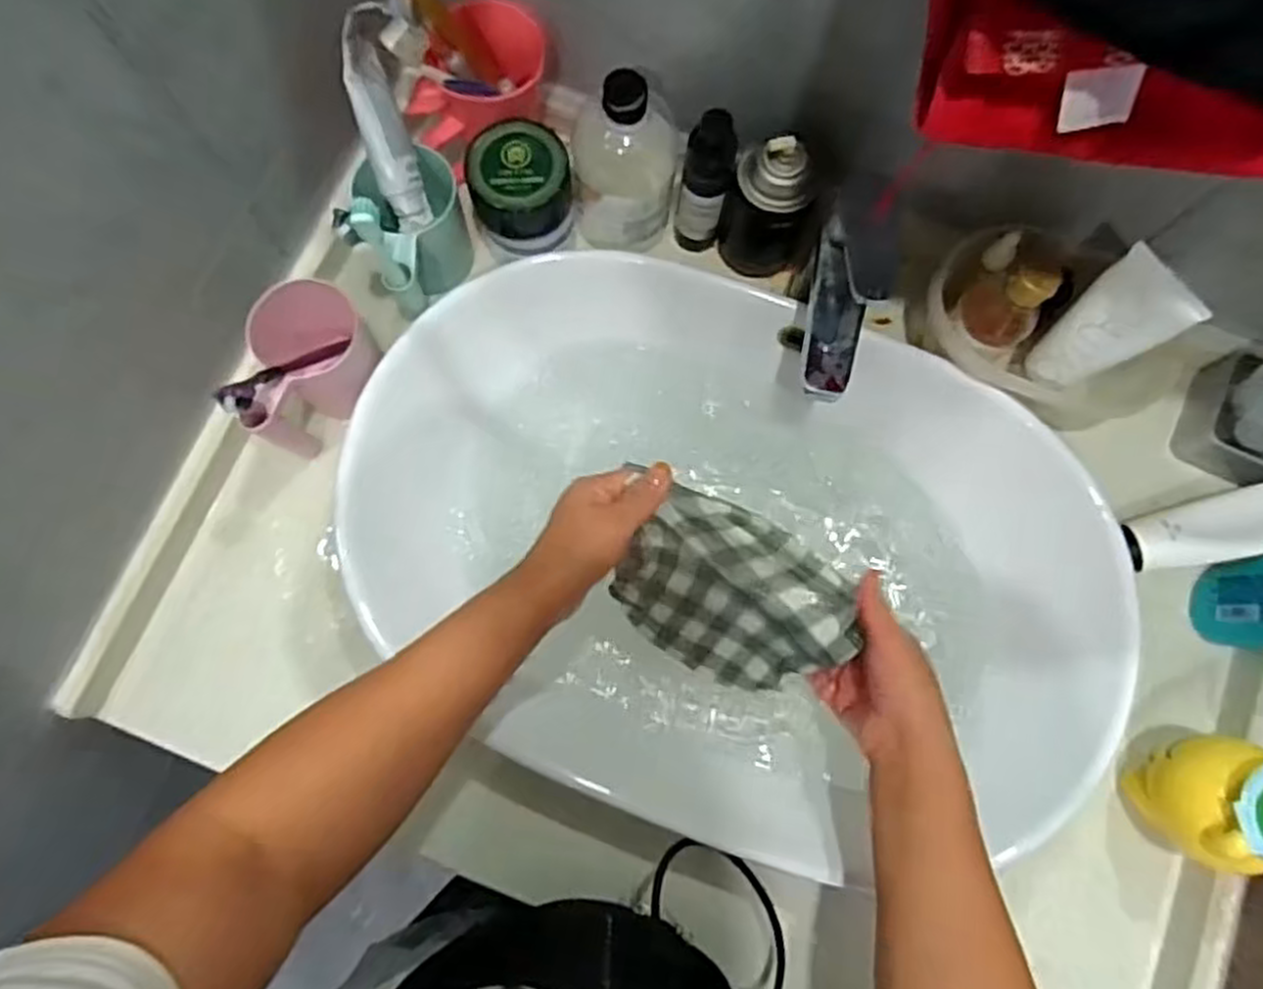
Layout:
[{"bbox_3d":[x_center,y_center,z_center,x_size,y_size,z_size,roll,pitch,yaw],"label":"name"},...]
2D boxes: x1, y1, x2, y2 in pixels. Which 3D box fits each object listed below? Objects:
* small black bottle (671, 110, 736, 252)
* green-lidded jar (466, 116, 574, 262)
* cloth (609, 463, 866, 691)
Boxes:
[{"bbox_3d":[0.056,-0.235,0.608,0.035,0.144,0.029,12,78,1],"label":"small black bottle"},{"bbox_3d":[-0.083,-0.233,0.598,0.072,0.069,0.070,0,78,-1],"label":"green-lidded jar"},{"bbox_3d":[0.070,0.078,0.556,0.153,0.129,0.033,32,36,1],"label":"cloth"}]

